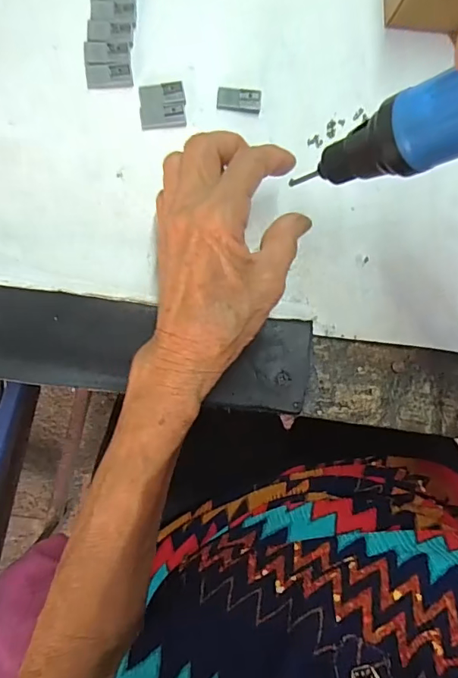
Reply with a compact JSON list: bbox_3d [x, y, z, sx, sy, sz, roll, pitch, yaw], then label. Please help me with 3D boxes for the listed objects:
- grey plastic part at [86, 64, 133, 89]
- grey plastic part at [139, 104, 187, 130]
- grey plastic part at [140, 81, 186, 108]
[{"bbox_3d":[-0.074,-0.163,0.290,0.027,0.004,0.015,-4,85,-9],"label":"grey plastic part"},{"bbox_3d":[-0.041,-0.139,0.294,0.028,0.004,0.015,-7,86,-9],"label":"grey plastic part"},{"bbox_3d":[-0.041,-0.153,0.295,0.028,0.004,0.014,-12,86,-9],"label":"grey plastic part"}]

